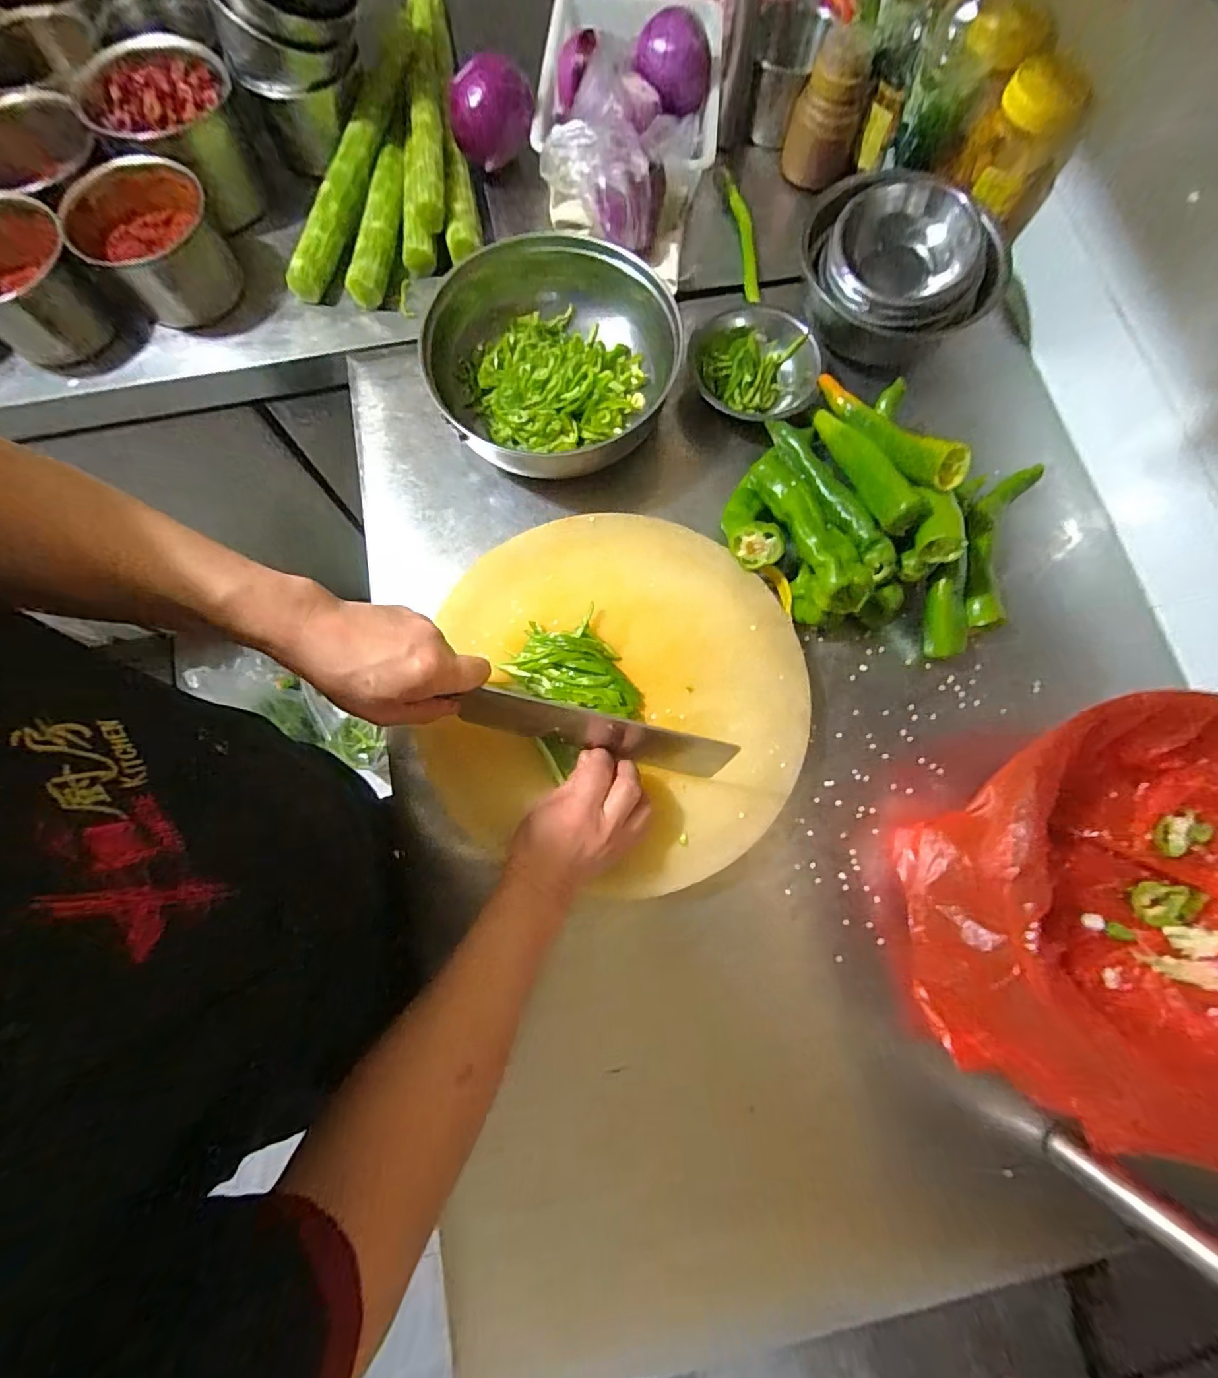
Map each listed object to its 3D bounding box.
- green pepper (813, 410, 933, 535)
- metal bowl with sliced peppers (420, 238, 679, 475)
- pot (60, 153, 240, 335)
[{"bbox_3d":[0.251,-0.223,0.524,0.034,0.032,0.183,-14,57,-4],"label":"green pepper"},{"bbox_3d":[-0.068,-0.348,0.570,0.238,0.077,0.254,0,76,-1],"label":"metal bowl with sliced peppers"},{"bbox_3d":[-0.519,-0.510,0.613,0.145,0.091,0.124,-29,78,-7],"label":"pot"}]

